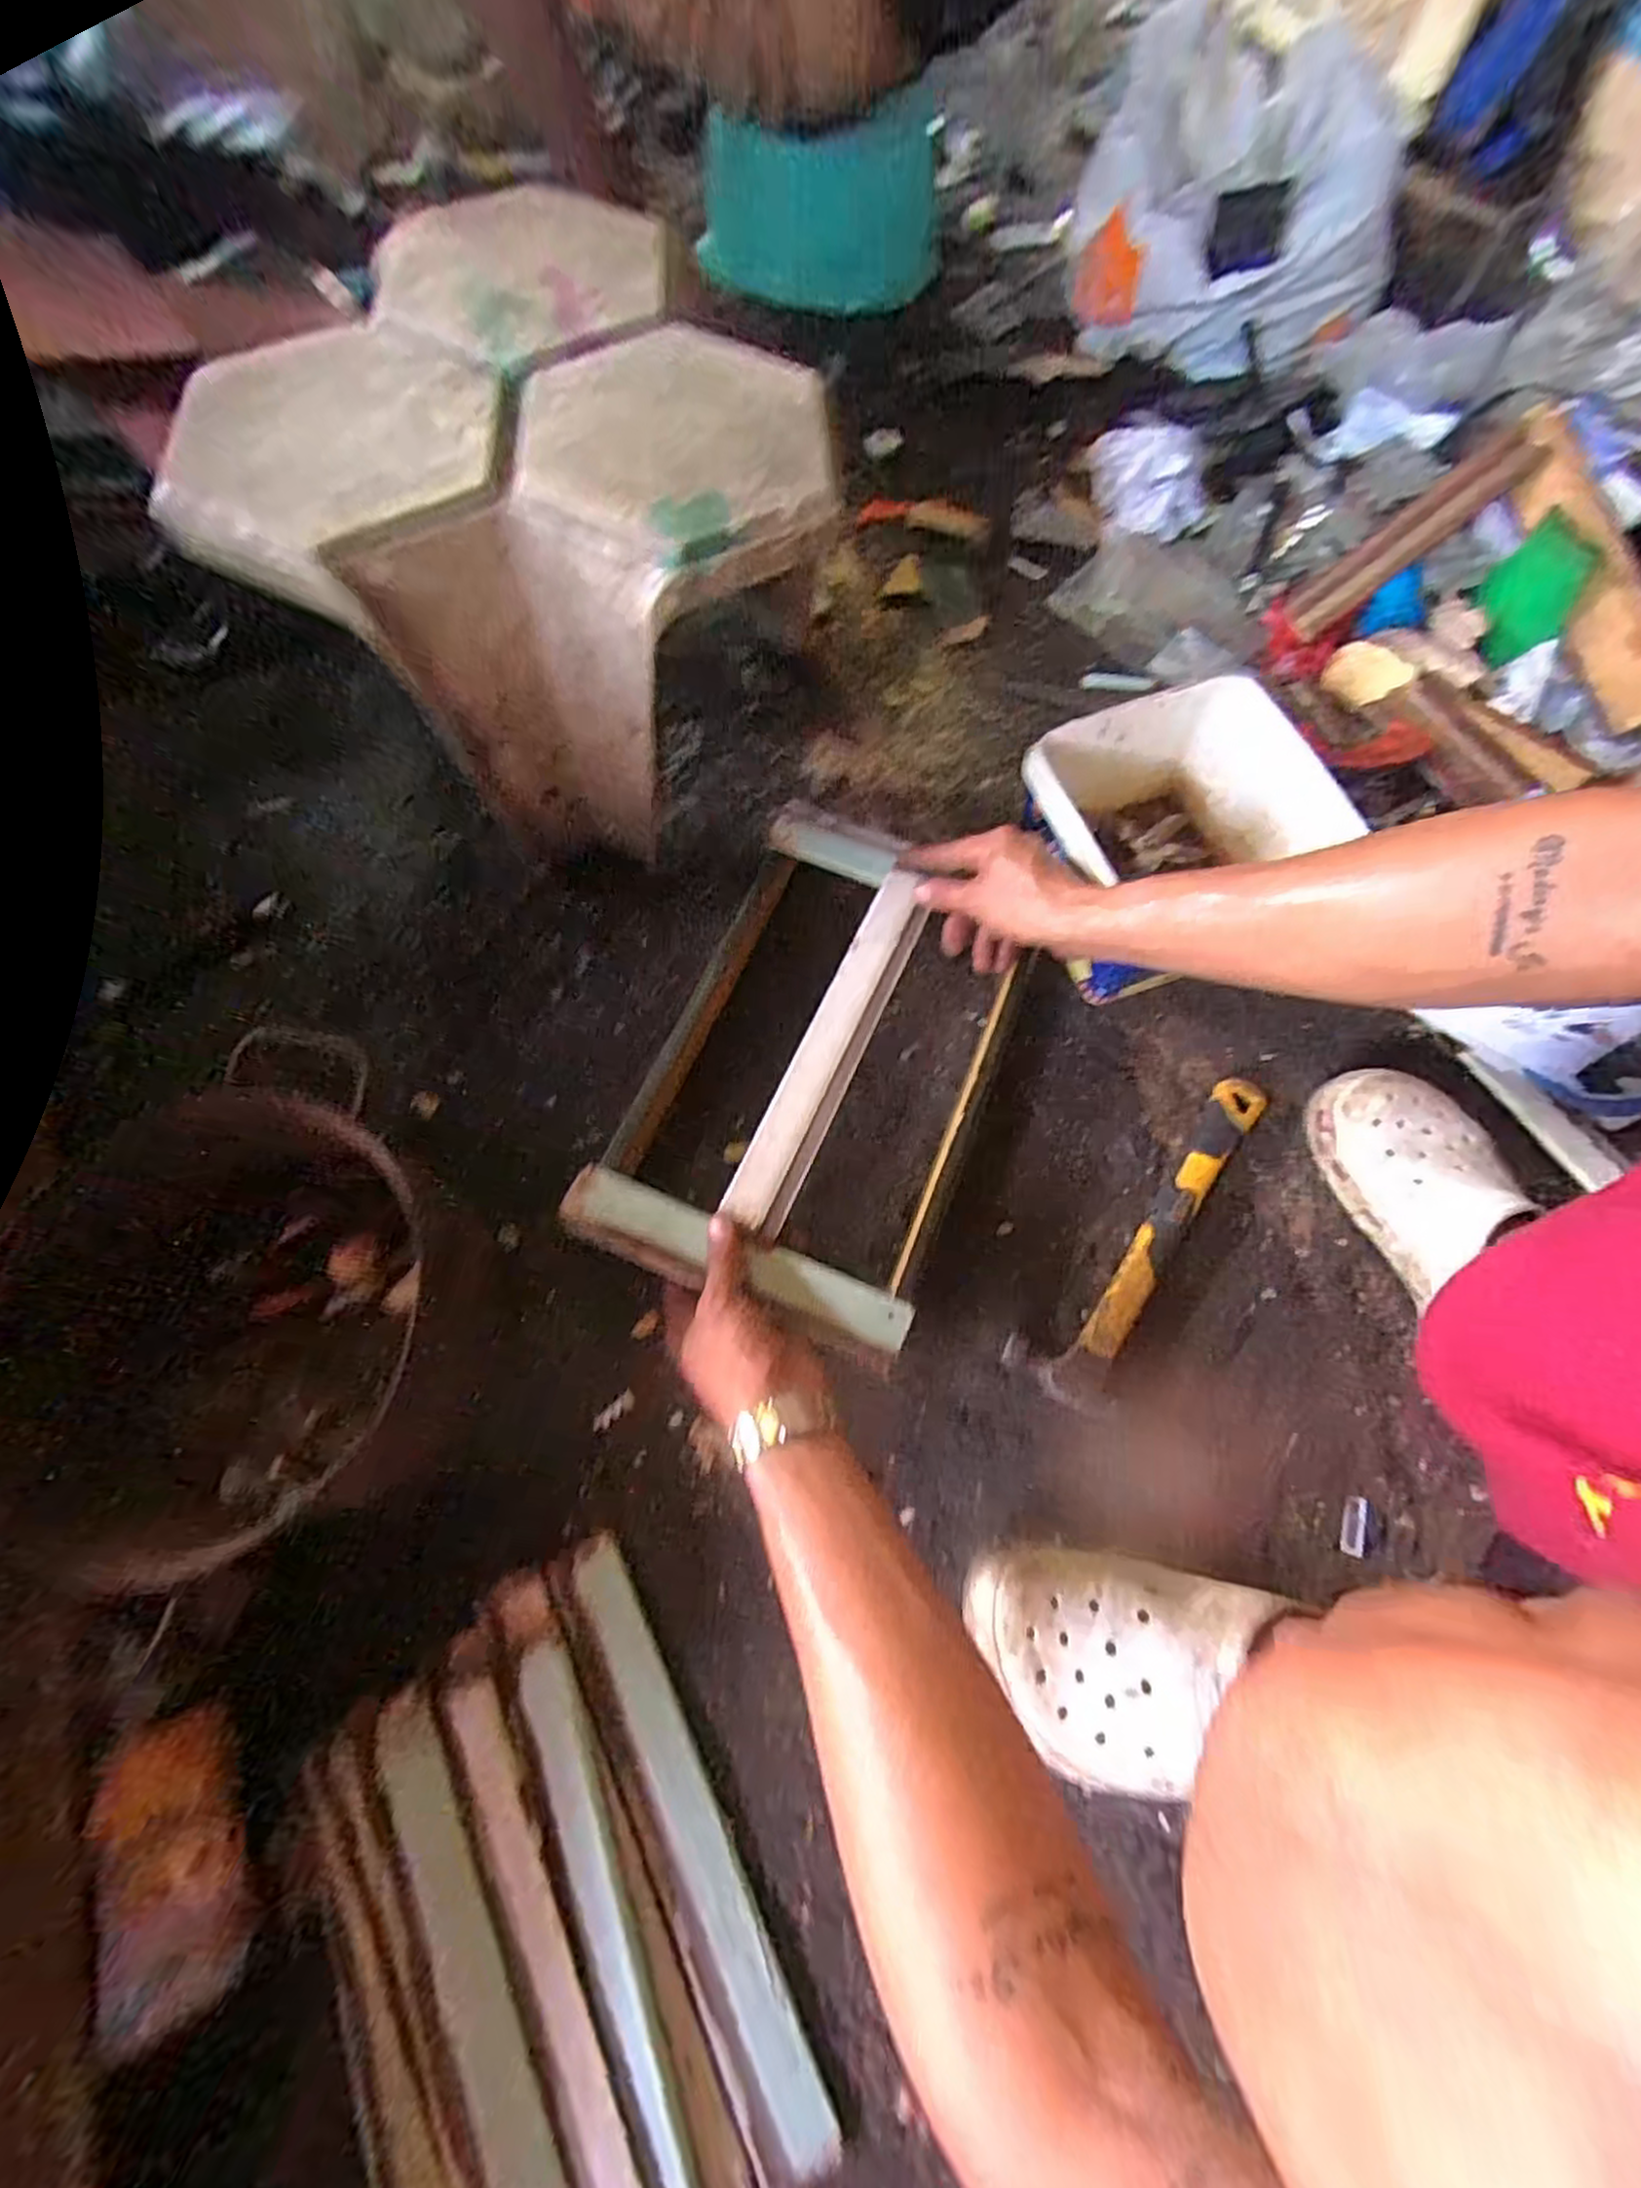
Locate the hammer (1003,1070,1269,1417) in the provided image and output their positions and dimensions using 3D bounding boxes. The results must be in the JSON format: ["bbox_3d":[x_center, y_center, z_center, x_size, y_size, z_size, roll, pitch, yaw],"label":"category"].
[{"bbox_3d":[0.243,0.101,0.542,0.077,0.033,0.280,38,74,10],"label":"hammer"}]

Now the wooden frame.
[{"bbox_3d":[0.005,-0.033,0.537,0.229,0.037,0.368,21,72,4],"label":"wooden frame"}]

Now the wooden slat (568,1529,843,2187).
[{"bbox_3d":[-0.076,0.409,0.418,0.046,0.012,0.297,-22,65,-22],"label":"wooden slat"}]

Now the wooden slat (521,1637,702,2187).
[{"bbox_3d":[-0.104,0.453,0.388,0.031,0.013,0.301,-20,66,-19],"label":"wooden slat"}]

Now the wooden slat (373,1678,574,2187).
[{"bbox_3d":[-0.174,0.468,0.376,0.045,0.010,0.294,-28,67,-11],"label":"wooden slat"}]

